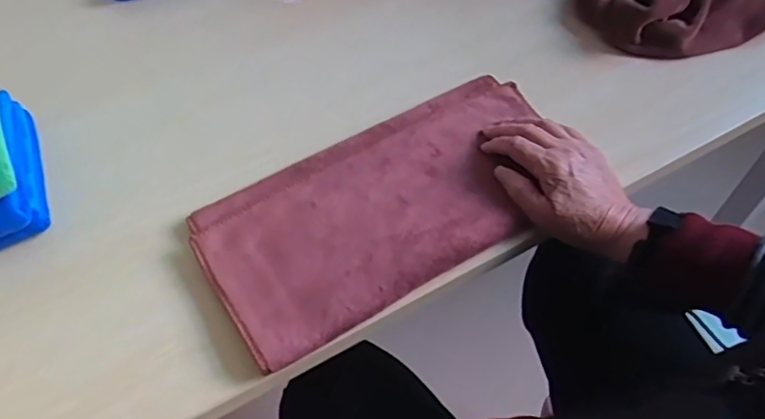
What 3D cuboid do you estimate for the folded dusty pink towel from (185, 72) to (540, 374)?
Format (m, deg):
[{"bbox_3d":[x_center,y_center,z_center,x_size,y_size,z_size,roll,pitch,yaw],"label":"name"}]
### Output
[{"bbox_3d":[0.010,-0.013,0.522,0.333,0.015,0.170,-29,59,-17],"label":"folded dusty pink towel"}]

